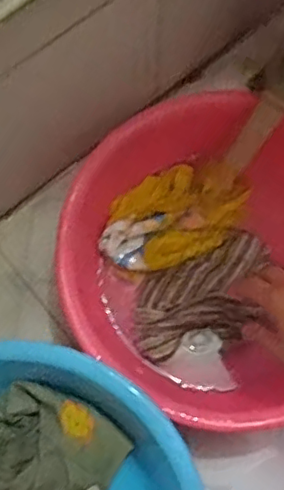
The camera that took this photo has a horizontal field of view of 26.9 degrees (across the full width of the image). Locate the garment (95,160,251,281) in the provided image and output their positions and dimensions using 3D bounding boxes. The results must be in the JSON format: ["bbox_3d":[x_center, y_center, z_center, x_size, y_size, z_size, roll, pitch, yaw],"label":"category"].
[{"bbox_3d":[0.037,-0.033,0.699,0.188,0.051,0.108,-27,75,-9],"label":"garment"}]

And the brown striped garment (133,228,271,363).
[{"bbox_3d":[0.071,0.059,0.663,0.177,0.038,0.099,-30,78,-8],"label":"brown striped garment"}]

